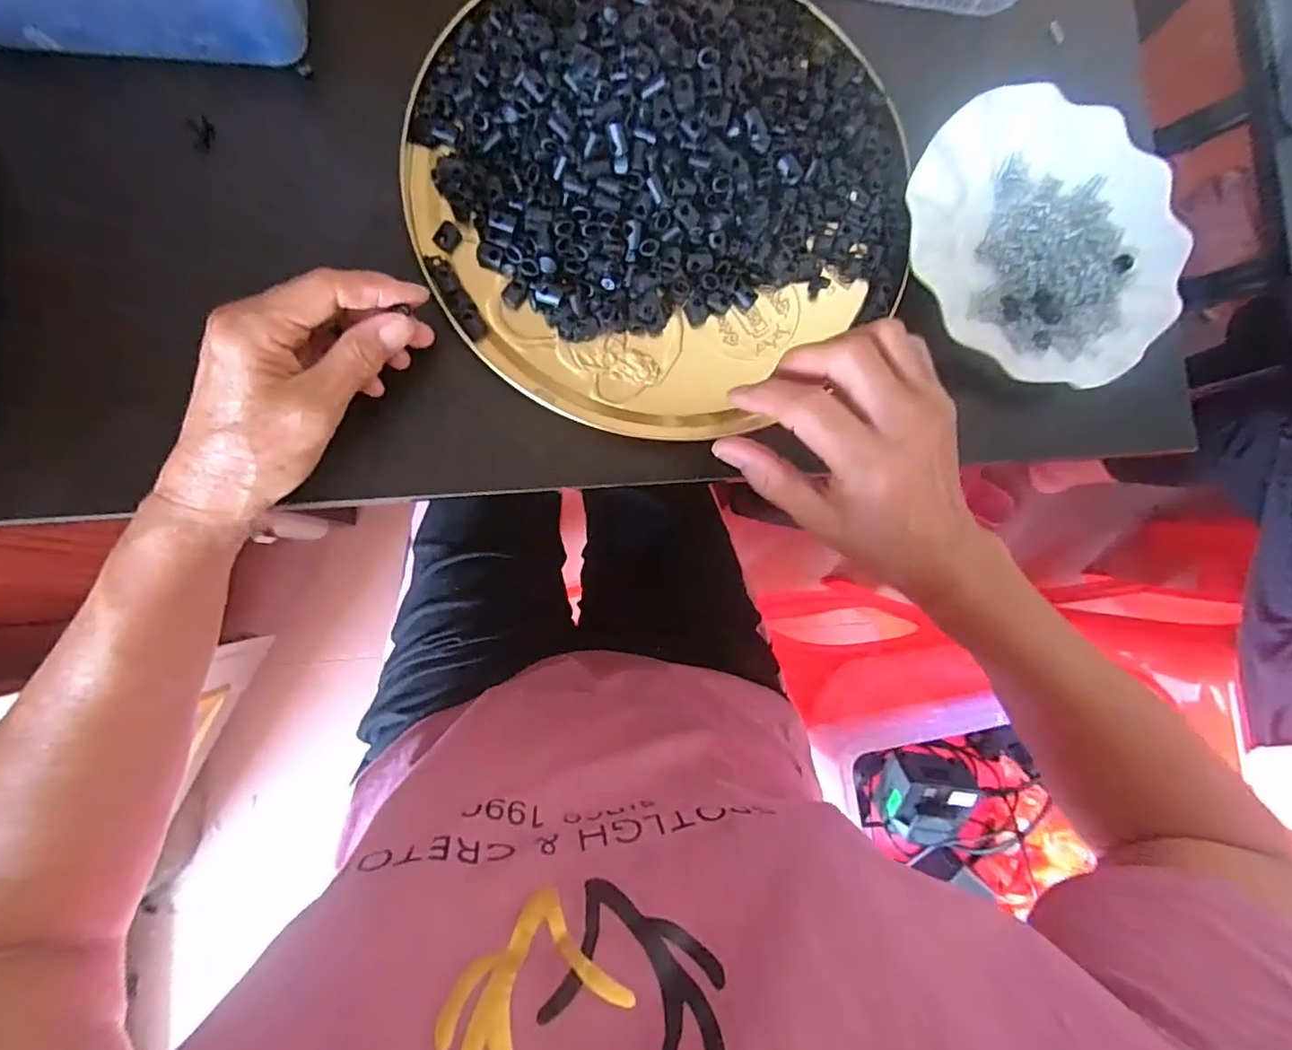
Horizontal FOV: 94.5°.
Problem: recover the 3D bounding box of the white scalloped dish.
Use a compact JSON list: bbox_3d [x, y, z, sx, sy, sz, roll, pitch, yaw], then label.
[{"bbox_3d":[0.255,-0.183,0.379,0.181,0.017,0.179,1,84,-7],"label":"white scalloped dish"}]

